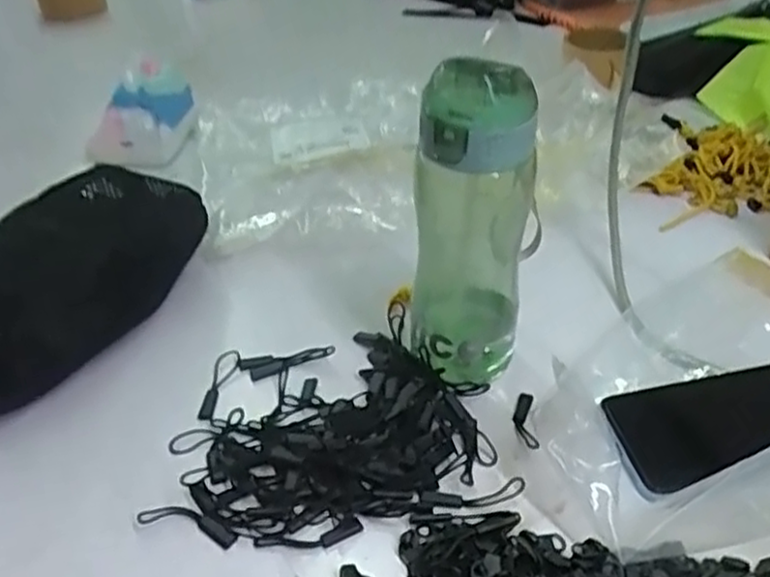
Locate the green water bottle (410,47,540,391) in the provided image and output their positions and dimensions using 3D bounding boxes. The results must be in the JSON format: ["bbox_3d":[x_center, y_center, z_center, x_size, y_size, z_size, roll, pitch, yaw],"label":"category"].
[{"bbox_3d":[0.056,-0.041,0.452,0.077,0.203,0.083,5,39,9],"label":"green water bottle"}]

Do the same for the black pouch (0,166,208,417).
[{"bbox_3d":[-0.243,0.000,0.516,0.137,0.077,0.303,19,43,25],"label":"black pouch"}]

